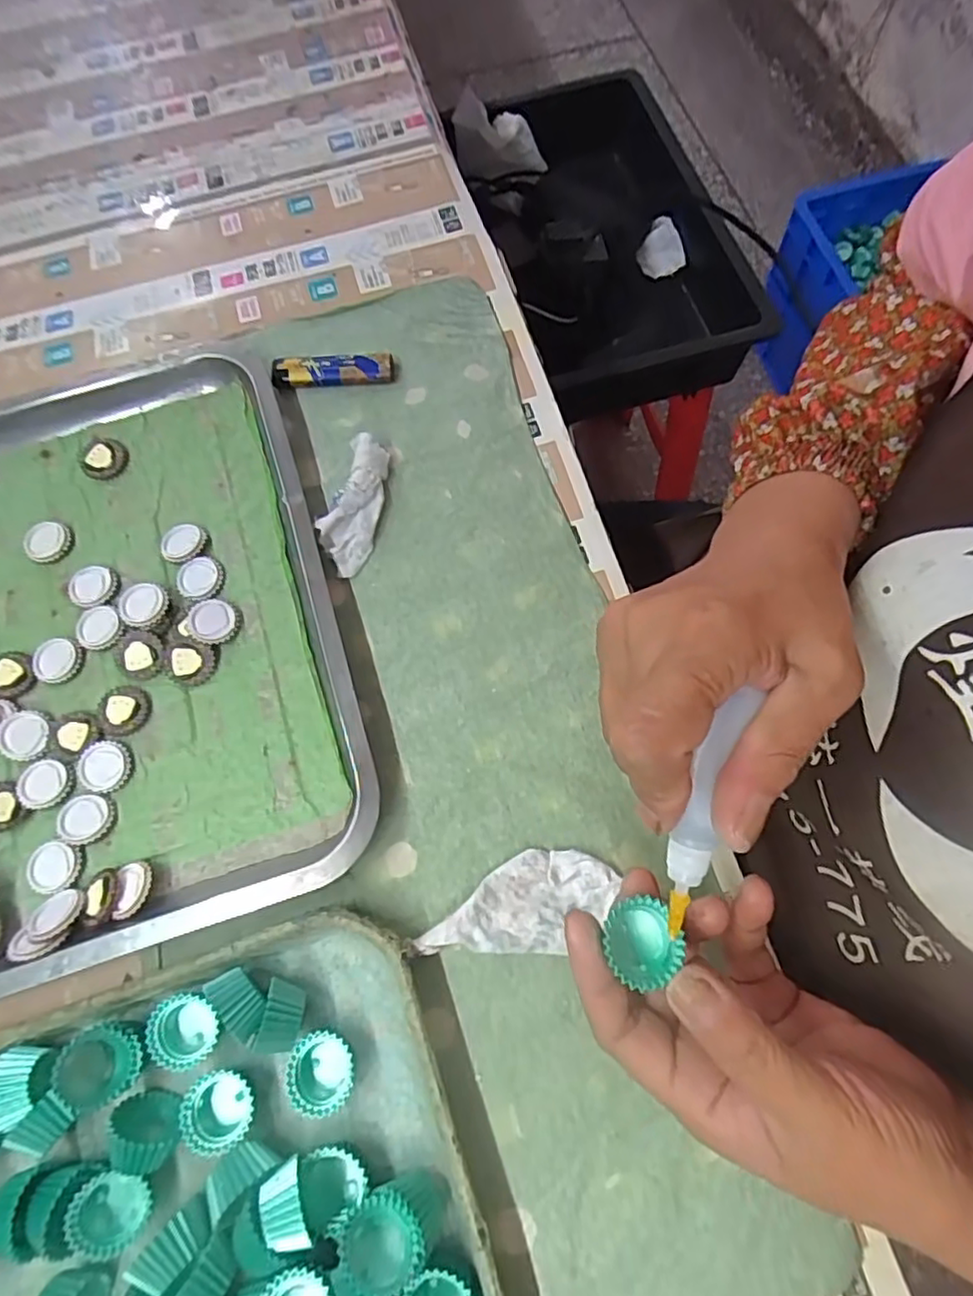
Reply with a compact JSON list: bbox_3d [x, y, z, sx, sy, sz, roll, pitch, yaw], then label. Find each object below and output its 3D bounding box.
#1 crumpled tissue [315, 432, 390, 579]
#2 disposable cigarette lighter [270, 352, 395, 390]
[{"bbox_3d":[-0.080,-0.087,0.395,0.031,0.019,0.085,10,72,5],"label":"crumpled tissue"},{"bbox_3d":[-0.101,-0.183,0.426,0.078,0.015,0.017,-5,72,0],"label":"disposable cigarette lighter"}]

